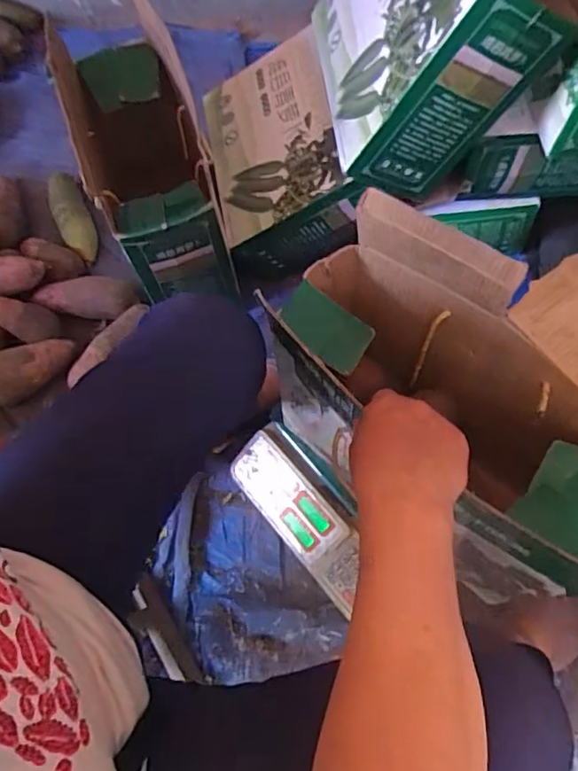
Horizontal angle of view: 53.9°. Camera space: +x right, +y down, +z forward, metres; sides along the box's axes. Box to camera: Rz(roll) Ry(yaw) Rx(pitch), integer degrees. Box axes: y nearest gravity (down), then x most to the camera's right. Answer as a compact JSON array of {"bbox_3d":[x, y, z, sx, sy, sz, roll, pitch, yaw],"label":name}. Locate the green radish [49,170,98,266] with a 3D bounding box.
[{"bbox_3d":[-0.376,-0.294,0.980,0.061,0.051,0.174,-20,83,-6],"label":"green radish"}]

